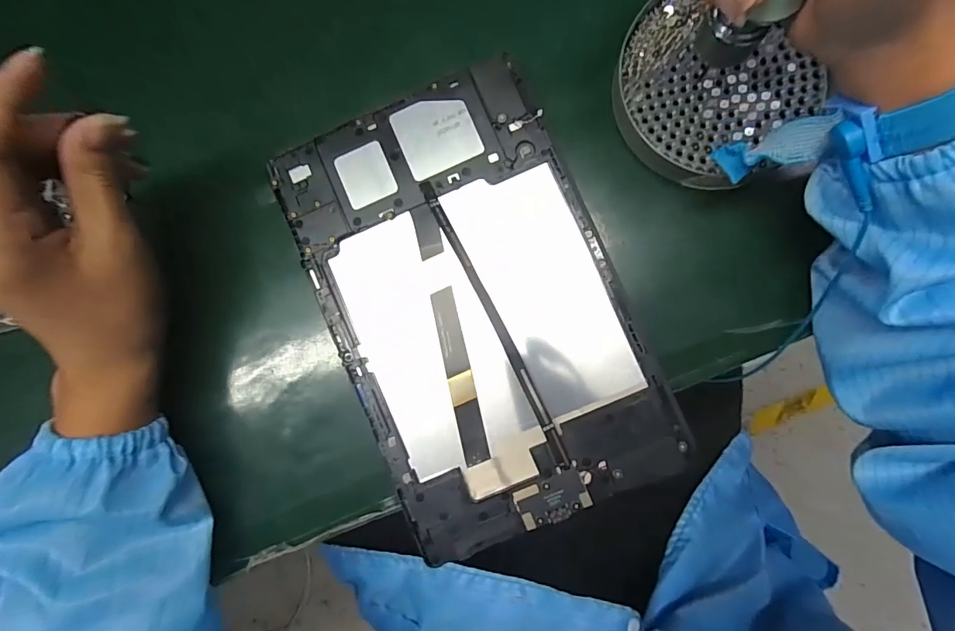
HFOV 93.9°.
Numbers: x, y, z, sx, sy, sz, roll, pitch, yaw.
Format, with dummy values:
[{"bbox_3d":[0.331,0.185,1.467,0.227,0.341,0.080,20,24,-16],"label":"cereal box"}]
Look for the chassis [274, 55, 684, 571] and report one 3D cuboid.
[{"bbox_3d":[-0.003,-0.006,0.241,0.146,0.015,0.233,-22,85,2],"label":"chassis"}]

